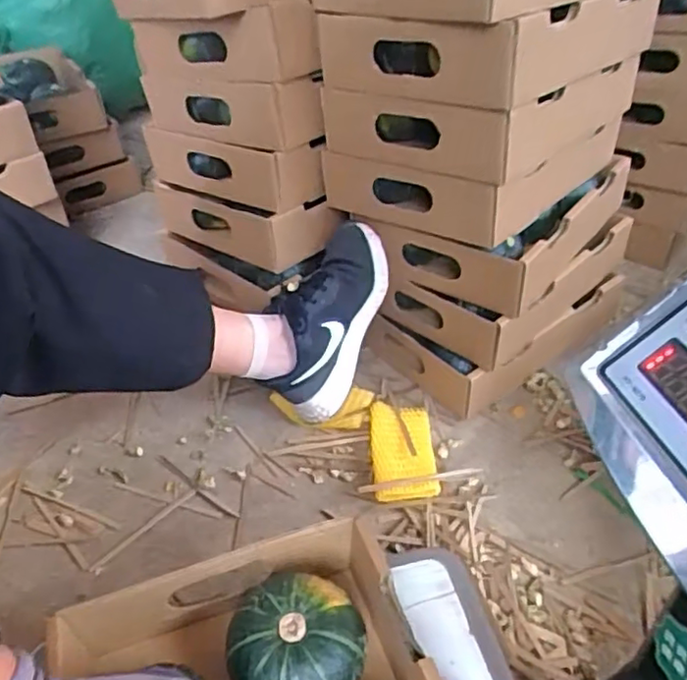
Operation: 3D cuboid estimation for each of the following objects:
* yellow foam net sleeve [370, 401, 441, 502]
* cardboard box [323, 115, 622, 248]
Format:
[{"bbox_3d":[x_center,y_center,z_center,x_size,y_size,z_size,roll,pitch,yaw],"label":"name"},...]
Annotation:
[{"bbox_3d":[0.065,0.121,0.681,0.068,0.022,0.126,-1,41,1],"label":"yellow foam net sleeve"},{"bbox_3d":[0.153,-0.214,0.725,0.217,0.077,0.279,29,49,31],"label":"cardboard box"}]

